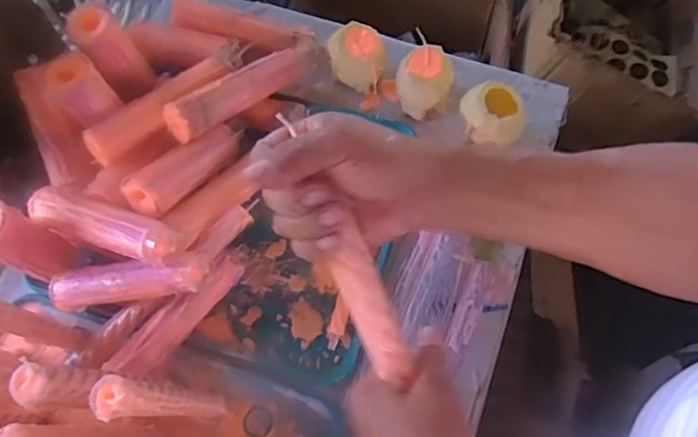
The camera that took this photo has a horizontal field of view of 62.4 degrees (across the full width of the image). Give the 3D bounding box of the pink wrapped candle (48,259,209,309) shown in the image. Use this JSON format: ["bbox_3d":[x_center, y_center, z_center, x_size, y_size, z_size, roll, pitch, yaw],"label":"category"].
[{"bbox_3d":[-0.257,0.071,0.654,0.216,0.033,0.040,-8,67,22],"label":"pink wrapped candle"}]

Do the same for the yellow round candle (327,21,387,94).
[{"bbox_3d":[0.011,-0.217,0.776,0.075,0.065,0.066,-5,69,-2],"label":"yellow round candle"}]

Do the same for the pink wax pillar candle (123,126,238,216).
[{"bbox_3d":[-0.191,-0.063,0.696,0.055,0.041,0.157,41,59,14],"label":"pink wax pillar candle"}]

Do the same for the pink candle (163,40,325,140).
[{"bbox_3d":[-0.125,-0.171,0.746,0.046,0.046,0.246,43,55,15],"label":"pink candle"}]

